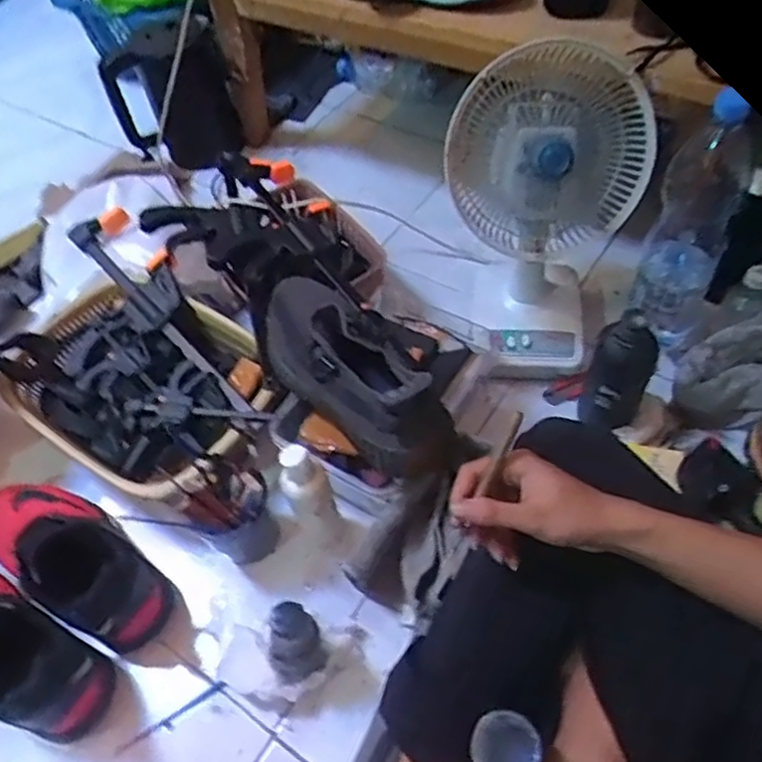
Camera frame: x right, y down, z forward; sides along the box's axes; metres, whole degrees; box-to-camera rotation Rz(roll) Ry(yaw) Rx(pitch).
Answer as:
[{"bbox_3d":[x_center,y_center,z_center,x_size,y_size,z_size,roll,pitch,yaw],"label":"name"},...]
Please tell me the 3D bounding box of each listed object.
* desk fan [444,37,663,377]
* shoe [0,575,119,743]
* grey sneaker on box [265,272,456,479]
[{"bbox_3d":[0.187,-0.202,0.782,0.198,0.302,0.246,23,59,21],"label":"desk fan"},{"bbox_3d":[-0.399,0.259,0.671,0.268,0.135,0.098,14,55,31],"label":"shoe"},{"bbox_3d":[-0.041,-0.025,0.706,0.112,0.102,0.288,-32,57,-17],"label":"grey sneaker on box"}]

